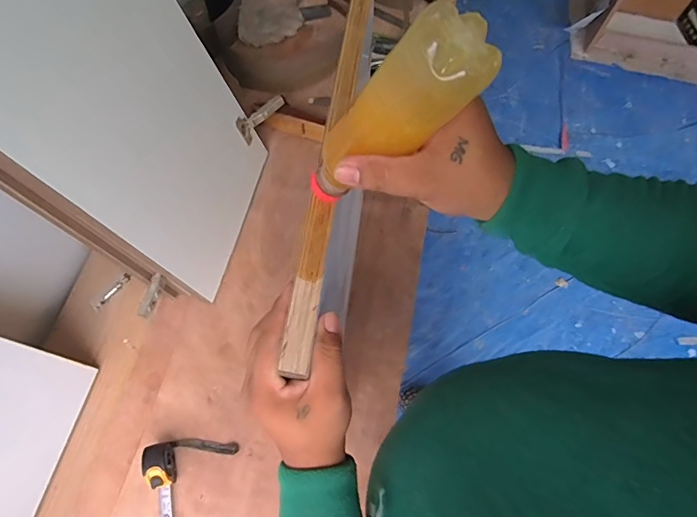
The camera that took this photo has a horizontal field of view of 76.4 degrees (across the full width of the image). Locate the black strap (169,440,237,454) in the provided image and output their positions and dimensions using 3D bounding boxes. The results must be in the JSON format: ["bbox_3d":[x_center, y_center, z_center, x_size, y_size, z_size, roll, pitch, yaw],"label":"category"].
[{"bbox_3d":[-0.230,0.301,0.708,0.104,0.004,0.018,6,68,-6],"label":"black strap"}]

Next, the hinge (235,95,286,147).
[{"bbox_3d":[-0.171,-0.276,0.849,0.106,0.055,0.031,-42,73,-1],"label":"hinge"}]

